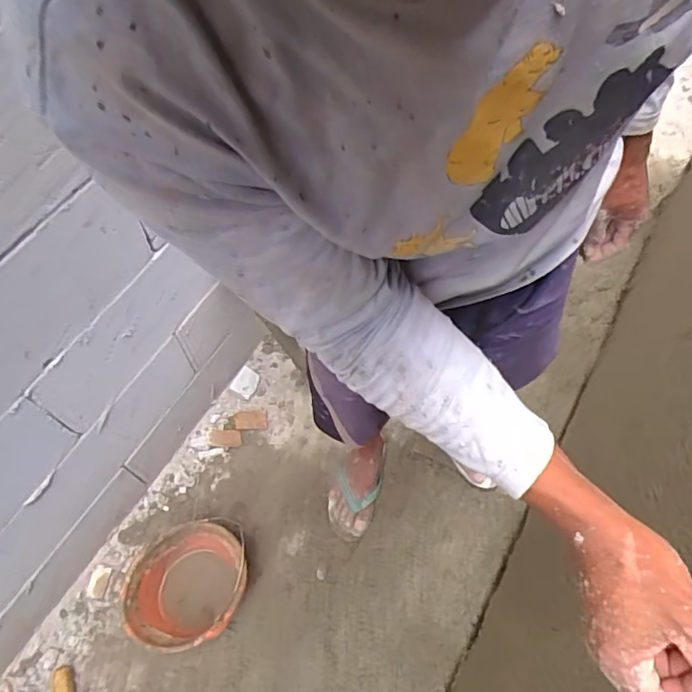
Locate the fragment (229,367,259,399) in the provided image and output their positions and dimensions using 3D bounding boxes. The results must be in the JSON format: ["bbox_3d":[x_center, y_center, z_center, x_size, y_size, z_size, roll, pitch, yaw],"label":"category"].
[{"bbox_3d":[-0.271,0.100,1.446,0.061,0.006,0.074,33,73,1],"label":"fragment"}]

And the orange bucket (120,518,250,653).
[{"bbox_3d":[-0.330,0.521,1.156,0.242,0.162,0.221,0,63,0],"label":"orange bucket"}]

